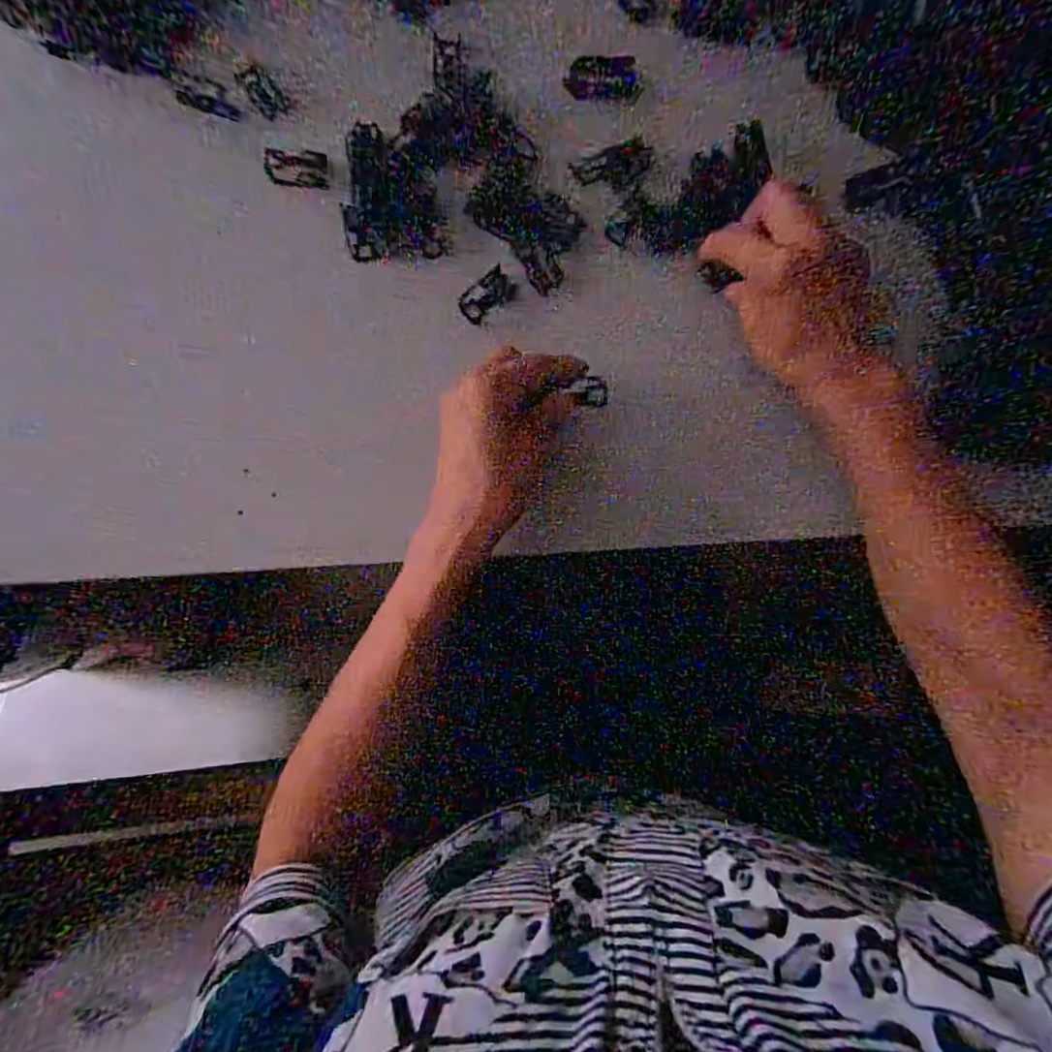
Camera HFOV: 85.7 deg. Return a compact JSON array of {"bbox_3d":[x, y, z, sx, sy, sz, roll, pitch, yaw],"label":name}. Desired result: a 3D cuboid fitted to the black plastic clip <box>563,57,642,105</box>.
[{"bbox_3d":[0.055,-0.318,0.403,0.053,0.006,0.034,1,85,-5],"label":"black plastic clip"}]

